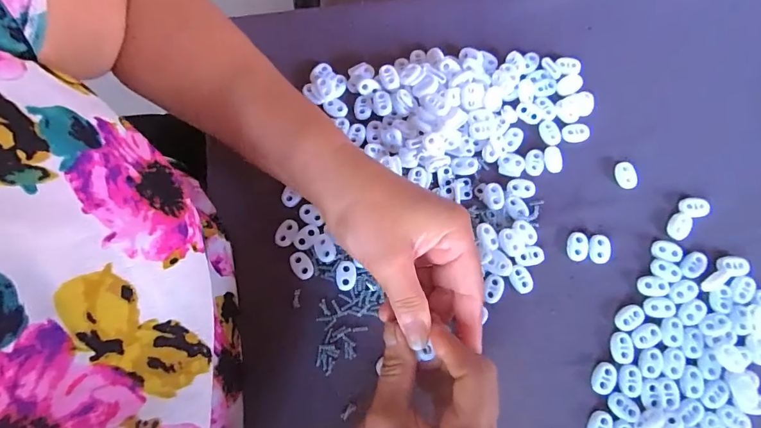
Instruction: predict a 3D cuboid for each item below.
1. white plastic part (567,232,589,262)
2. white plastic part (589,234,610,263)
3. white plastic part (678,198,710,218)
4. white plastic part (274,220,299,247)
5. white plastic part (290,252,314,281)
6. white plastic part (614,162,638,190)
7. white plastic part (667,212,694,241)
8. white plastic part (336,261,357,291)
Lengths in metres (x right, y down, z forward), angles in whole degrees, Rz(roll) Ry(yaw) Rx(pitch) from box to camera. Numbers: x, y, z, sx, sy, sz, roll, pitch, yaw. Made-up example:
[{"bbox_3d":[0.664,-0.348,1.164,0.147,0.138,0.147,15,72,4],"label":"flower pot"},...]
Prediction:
[{"bbox_3d":[0.158,0.026,0.328,0.016,0.004,0.023,4,74,1],"label":"white plastic part"},{"bbox_3d":[0.175,0.027,0.326,0.017,0.004,0.023,5,74,1],"label":"white plastic part"},{"bbox_3d":[0.254,-0.006,0.331,0.026,0.004,0.016,-2,74,0],"label":"white plastic part"},{"bbox_3d":[-0.076,0.015,0.330,0.015,0.004,0.022,20,75,6],"label":"white plastic part"},{"bbox_3d":[-0.062,0.041,0.326,0.015,0.004,0.023,-37,77,-9],"label":"white plastic part"},{"bbox_3d":[0.205,-0.033,0.343,0.016,0.005,0.023,-4,74,-1],"label":"white plastic part"},{"bbox_3d":[0.240,0.010,0.329,0.017,0.004,0.024,30,76,8],"label":"white plastic part"},{"bbox_3d":[-0.027,0.049,0.322,0.015,0.006,0.022,4,74,1],"label":"white plastic part"}]

